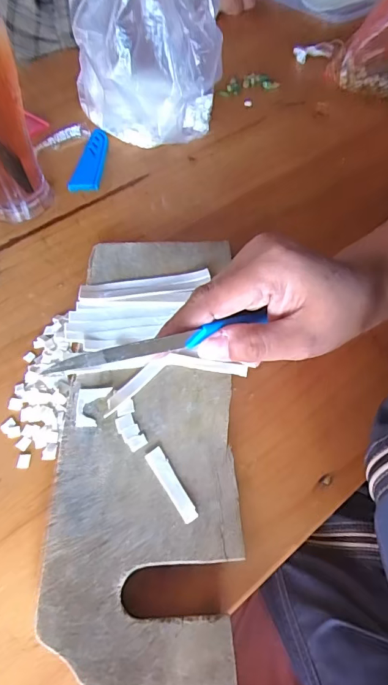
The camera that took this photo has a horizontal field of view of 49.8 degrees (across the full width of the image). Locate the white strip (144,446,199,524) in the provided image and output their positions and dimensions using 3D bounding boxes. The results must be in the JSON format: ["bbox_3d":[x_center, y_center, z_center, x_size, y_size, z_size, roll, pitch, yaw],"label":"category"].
[{"bbox_3d":[-0.012,0.075,0.223,0.010,0.004,0.043,-28,61,-15],"label":"white strip"}]

